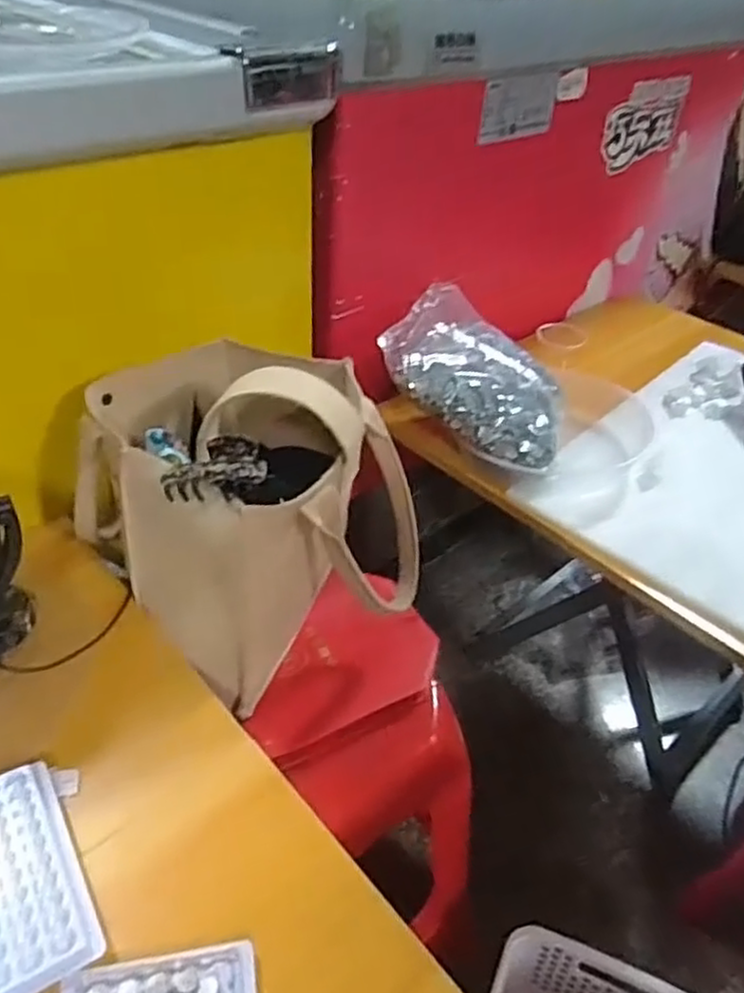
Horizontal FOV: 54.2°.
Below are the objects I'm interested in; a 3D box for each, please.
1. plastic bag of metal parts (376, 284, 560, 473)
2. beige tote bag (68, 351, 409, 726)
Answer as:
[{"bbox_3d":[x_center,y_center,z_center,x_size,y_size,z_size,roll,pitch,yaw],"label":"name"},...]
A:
[{"bbox_3d":[0.118,-0.124,0.804,0.220,0.070,0.164,37,52,4],"label":"plastic bag of metal parts"},{"bbox_3d":[-0.097,0.005,0.592,0.247,0.207,0.211,33,47,30],"label":"beige tote bag"}]

